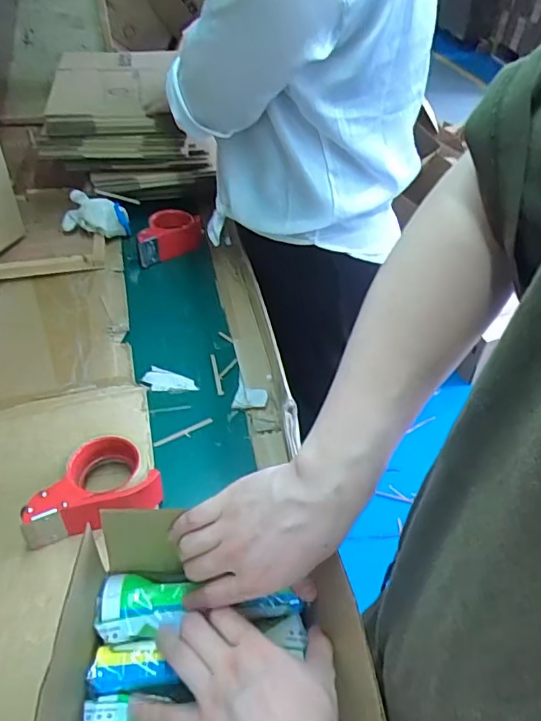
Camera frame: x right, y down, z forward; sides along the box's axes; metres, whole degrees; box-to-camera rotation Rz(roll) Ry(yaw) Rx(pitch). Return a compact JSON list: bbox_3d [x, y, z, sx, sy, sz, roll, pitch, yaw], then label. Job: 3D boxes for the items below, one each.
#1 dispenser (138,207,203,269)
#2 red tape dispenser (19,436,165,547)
[{"bbox_3d":[-0.199,-0.241,1.001,0.133,0.057,0.089,-22,48,-21],"label":"dispenser"},{"bbox_3d":[-0.205,0.142,0.598,0.150,0.059,0.094,-13,46,-14],"label":"red tape dispenser"}]

